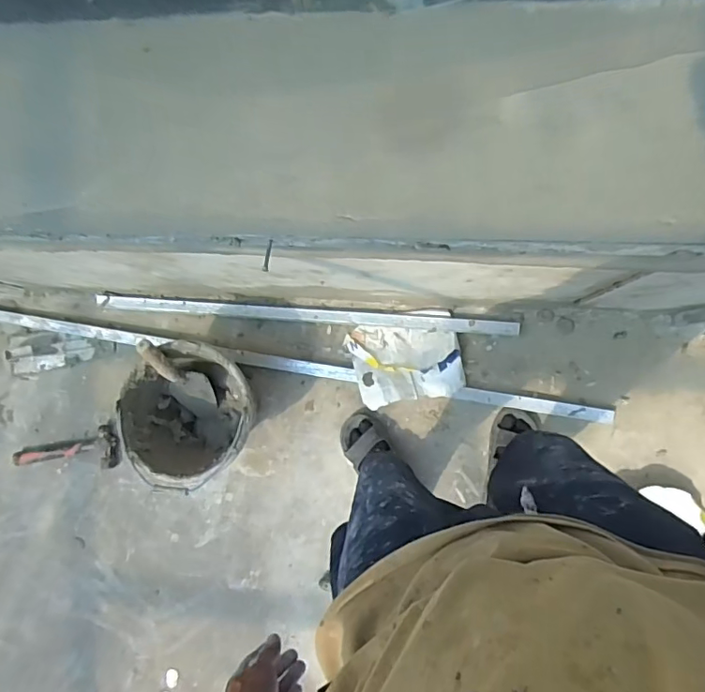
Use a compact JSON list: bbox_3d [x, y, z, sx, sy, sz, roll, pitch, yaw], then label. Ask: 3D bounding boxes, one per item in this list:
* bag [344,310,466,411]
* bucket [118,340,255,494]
[{"bbox_3d":[0.117,0.030,1.199,0.255,0.035,0.193,-10,88,8],"label":"bag"},{"bbox_3d":[-0.340,0.147,1.171,0.288,0.190,0.266,0,89,8],"label":"bucket"}]

